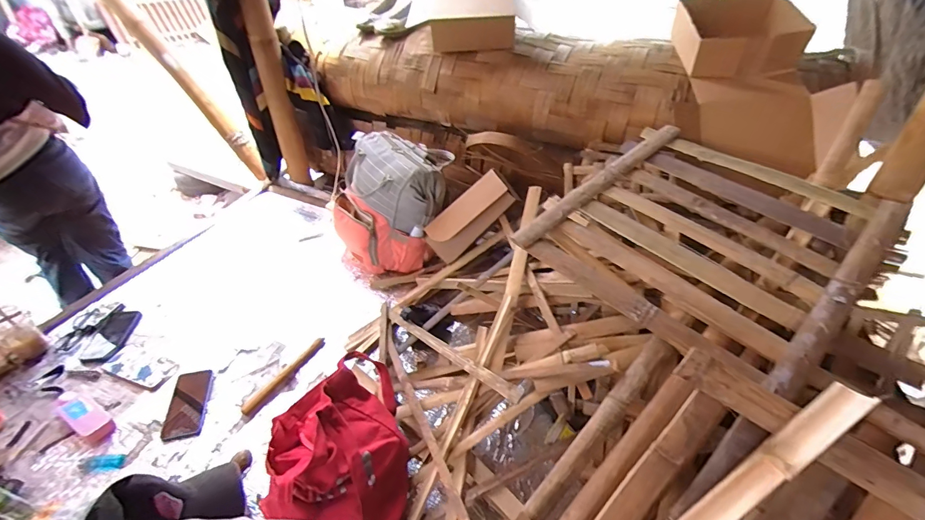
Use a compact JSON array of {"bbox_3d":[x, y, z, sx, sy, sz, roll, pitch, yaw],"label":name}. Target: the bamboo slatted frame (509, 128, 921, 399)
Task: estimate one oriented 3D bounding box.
[{"bbox_3d":[0.458,-0.050,0.792,0.477,0.050,0.506,-40,54,-17],"label":"bamboo slatted frame"}]

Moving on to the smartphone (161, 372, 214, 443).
[{"bbox_3d":[-0.598,0.313,0.885,0.074,0.016,0.154,-6,51,-6],"label":"smartphone"}]

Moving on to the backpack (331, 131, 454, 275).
[{"bbox_3d":[-0.212,-0.162,1.225,0.328,0.347,0.249,15,41,19],"label":"backpack"}]

